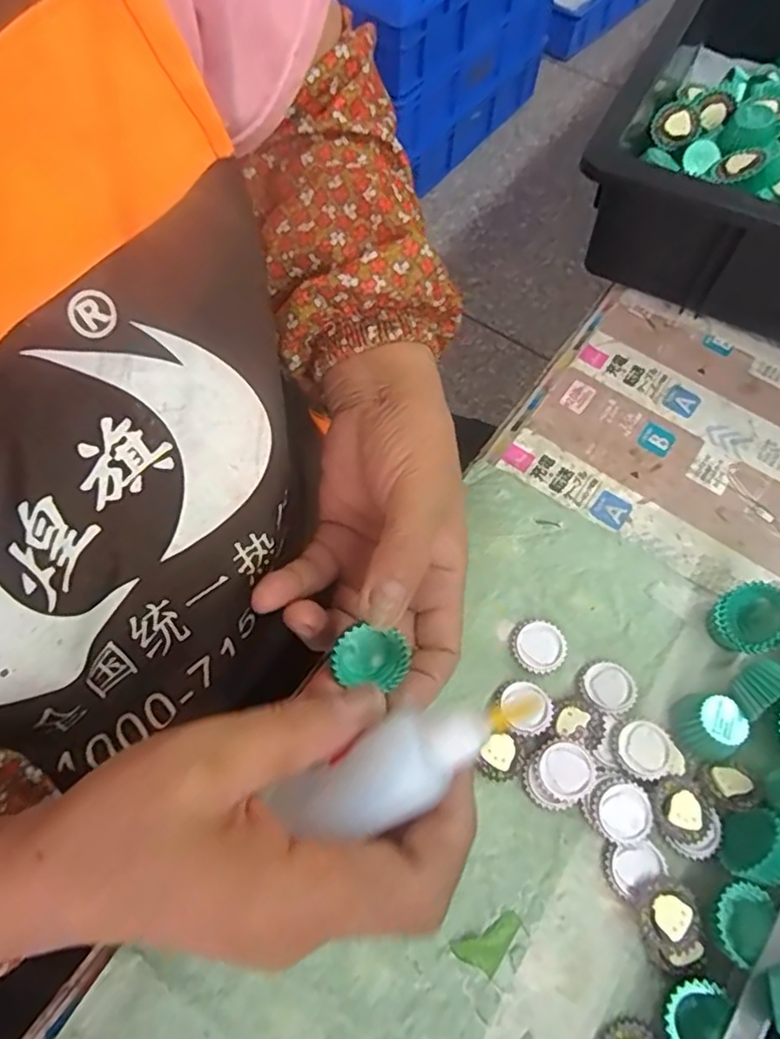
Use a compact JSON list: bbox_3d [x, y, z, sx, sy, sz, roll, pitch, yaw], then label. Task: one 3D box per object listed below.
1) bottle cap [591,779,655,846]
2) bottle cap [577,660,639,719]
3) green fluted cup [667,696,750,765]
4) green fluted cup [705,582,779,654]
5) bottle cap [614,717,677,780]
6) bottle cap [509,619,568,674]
[{"bbox_3d":[0.108,0.137,0.288,0.026,0.008,0.027,0,65,0],"label":"bottle cap"},{"bbox_3d":[0.111,0.086,0.314,0.027,0.010,0.027,0,65,0],"label":"bottle cap"},{"bbox_3d":[0.156,0.101,0.301,0.027,0.020,0.030,-25,67,-12],"label":"green fluted cup"},{"bbox_3d":[0.186,0.052,0.317,0.039,0.020,0.032,-42,57,17],"label":"green fluted cup"},{"bbox_3d":[0.122,0.111,0.298,0.027,0.007,0.028,0,65,0],"label":"bottle cap"},{"bbox_3d":[0.078,0.066,0.323,0.027,0.007,0.028,0,65,0],"label":"bottle cap"}]

